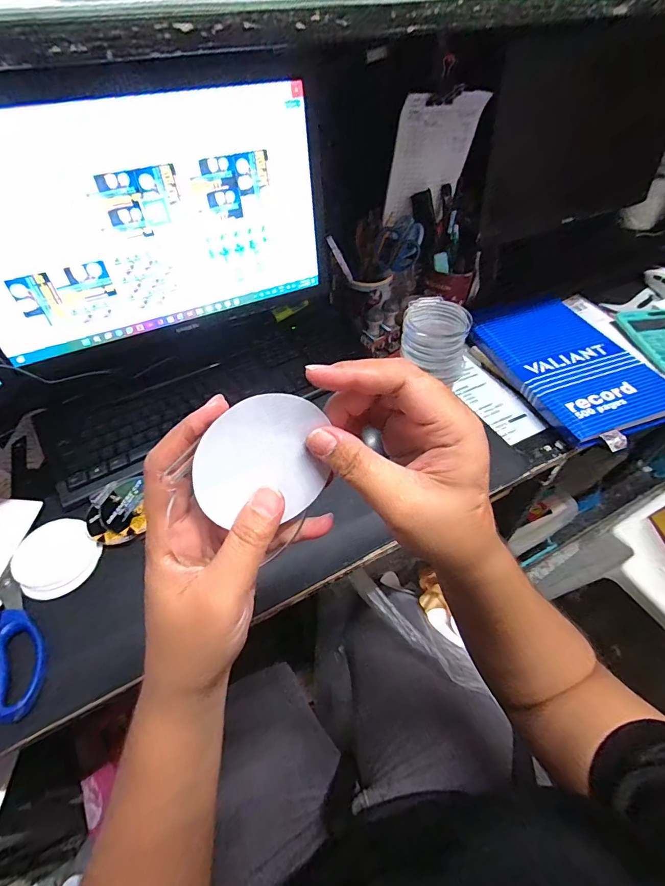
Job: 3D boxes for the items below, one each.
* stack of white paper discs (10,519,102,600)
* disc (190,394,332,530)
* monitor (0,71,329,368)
[{"bbox_3d":[-0.294,0.121,0.428,0.078,0.004,0.074,48,49,12],"label":"stack of white paper discs"},{"bbox_3d":[-0.033,0.011,0.197,0.064,0.068,0.004,-22,32,-25],"label":"disc"},{"bbox_3d":[-0.206,-0.250,0.467,0.430,0.241,0.048,-24,54,-19],"label":"monitor"}]

